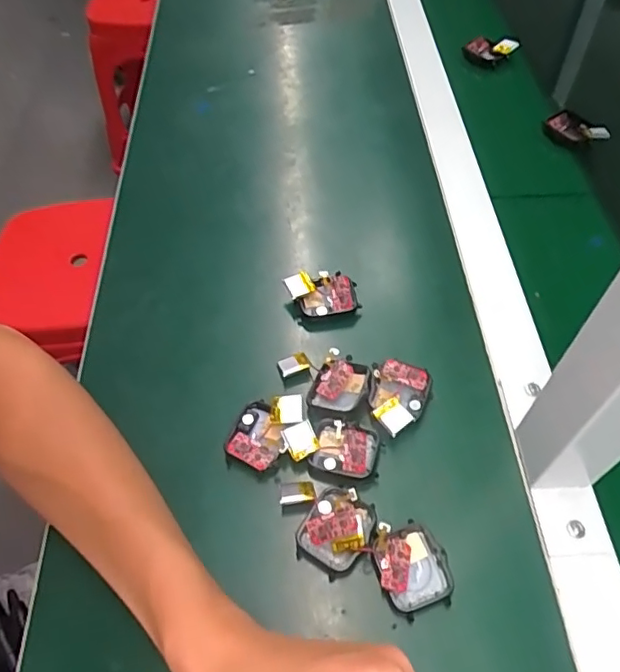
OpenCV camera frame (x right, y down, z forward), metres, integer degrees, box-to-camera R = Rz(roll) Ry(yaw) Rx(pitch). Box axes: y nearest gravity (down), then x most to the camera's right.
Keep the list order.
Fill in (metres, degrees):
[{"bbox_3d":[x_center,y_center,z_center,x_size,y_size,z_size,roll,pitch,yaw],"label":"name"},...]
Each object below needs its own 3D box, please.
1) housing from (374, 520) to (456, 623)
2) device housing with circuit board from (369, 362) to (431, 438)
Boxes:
[{"bbox_3d":[0.058,0.132,0.318,0.038,0.015,0.048,-12,55,-6],"label":"housing"},{"bbox_3d":[0.062,0.041,0.373,0.039,0.009,0.051,3,55,5],"label":"device housing with circuit board"}]

